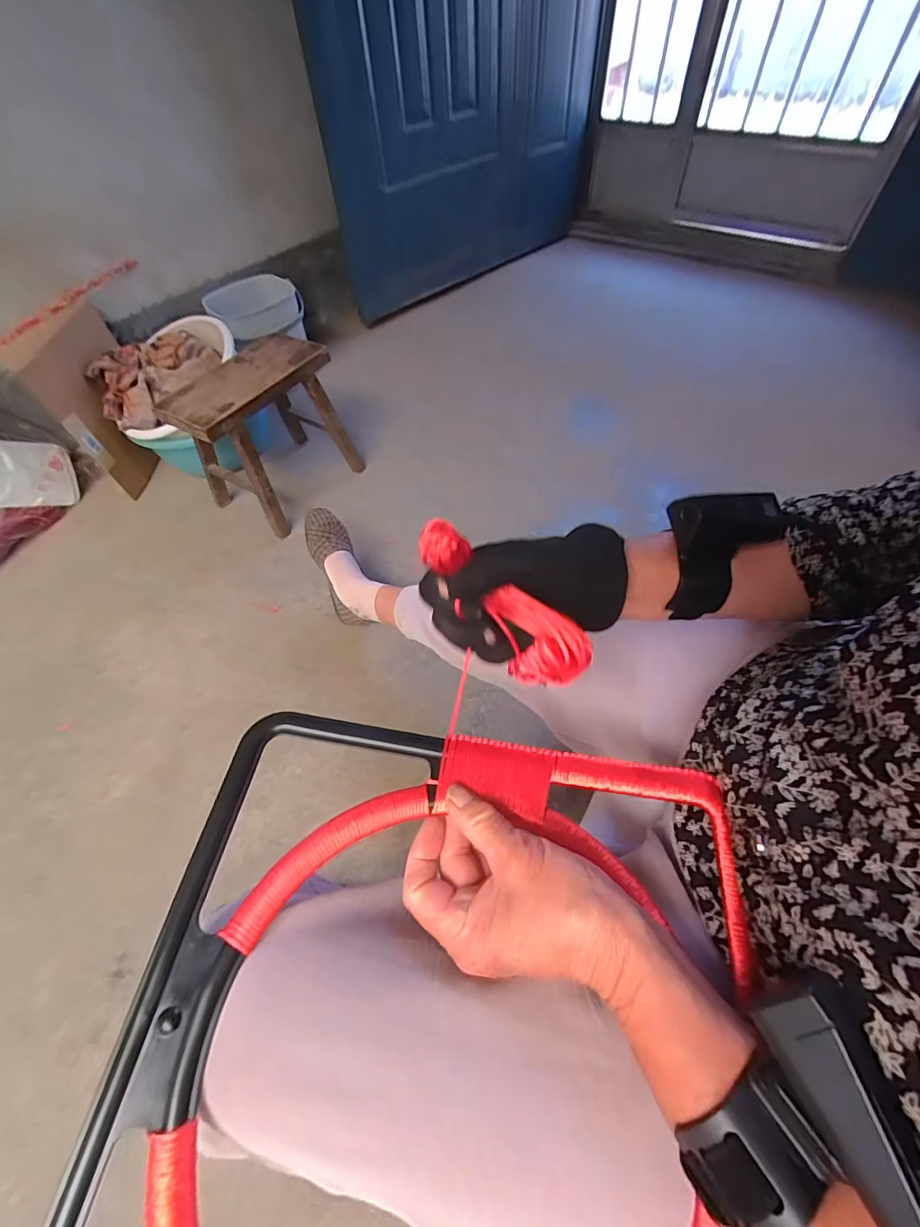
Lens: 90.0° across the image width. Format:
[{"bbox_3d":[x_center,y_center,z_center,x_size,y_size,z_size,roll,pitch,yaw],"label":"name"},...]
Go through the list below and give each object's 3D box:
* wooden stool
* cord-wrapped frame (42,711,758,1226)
[{"bbox_3d":[-0.458,-0.432,1.122,0.251,0.302,0.354,32,65,21],"label":"wooden stool"},{"bbox_3d":[-0.006,0.225,0.224,0.321,0.040,0.334,4,59,6],"label":"cord-wrapped frame"}]

